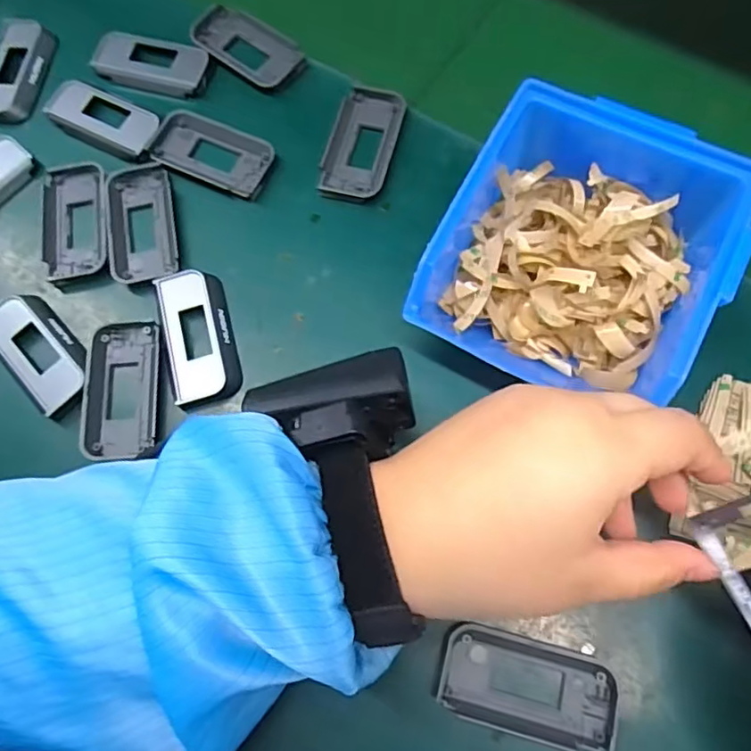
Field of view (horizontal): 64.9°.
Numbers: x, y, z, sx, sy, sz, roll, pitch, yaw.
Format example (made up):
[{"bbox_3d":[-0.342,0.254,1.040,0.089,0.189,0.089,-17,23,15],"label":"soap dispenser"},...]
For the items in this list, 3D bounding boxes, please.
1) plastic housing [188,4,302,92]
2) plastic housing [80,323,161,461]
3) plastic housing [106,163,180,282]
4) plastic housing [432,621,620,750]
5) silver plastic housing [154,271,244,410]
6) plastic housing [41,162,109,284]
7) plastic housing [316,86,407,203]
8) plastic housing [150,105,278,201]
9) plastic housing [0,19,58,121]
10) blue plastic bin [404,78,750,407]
[{"bbox_3d":[-0.081,-0.212,0.378,0.076,0.006,0.042,35,75,13],"label":"plastic housing"},{"bbox_3d":[-0.134,0.008,0.316,0.036,0.013,0.071,-2,70,1],"label":"plastic housing"},{"bbox_3d":[-0.136,-0.089,0.343,0.038,0.009,0.072,-11,71,-2],"label":"plastic housing"},{"bbox_3d":[0.067,0.139,0.261,0.078,0.007,0.039,13,72,7],"label":"plastic housing"},{"bbox_3d":[-0.095,-0.021,0.318,0.036,0.007,0.075,-13,71,-3],"label":"silver plastic housing"},{"bbox_3d":[-0.175,-0.091,0.343,0.037,0.010,0.073,-7,70,-1],"label":"plastic housing"},{"bbox_3d":[-0.008,-0.138,0.350,0.039,0.007,0.076,14,72,7],"label":"plastic housing"},{"bbox_3d":[-0.097,-0.134,0.353,0.073,0.008,0.039,25,73,10],"label":"plastic housing"},{"bbox_3d":[-0.234,-0.195,0.380,0.037,0.013,0.073,6,71,4],"label":"plastic housing"},{"bbox_3d":[0.097,-0.057,0.291,0.123,0.066,0.134,26,73,11],"label":"blue plastic bin"}]

